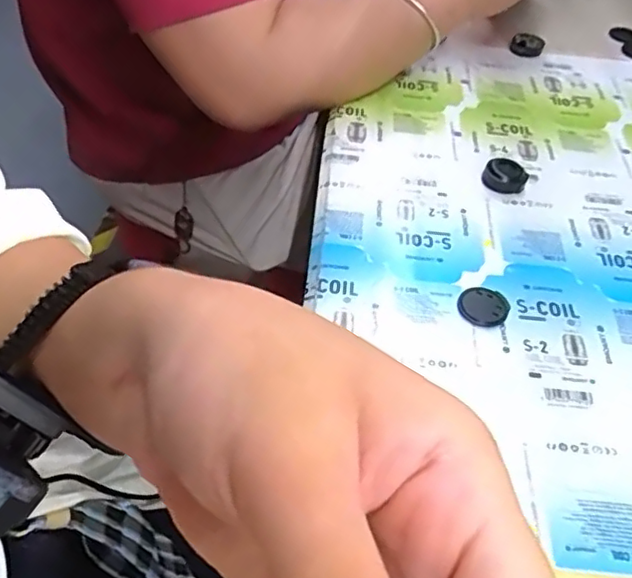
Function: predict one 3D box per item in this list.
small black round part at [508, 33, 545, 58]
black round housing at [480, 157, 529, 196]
[{"bbox_3d":[0.196,-0.226,0.572,0.030,0.015,0.024,19,50,13],"label":"small black round part"},{"bbox_3d":[0.135,-0.079,0.444,0.030,0.015,0.025,23,51,16],"label":"black round housing"}]

